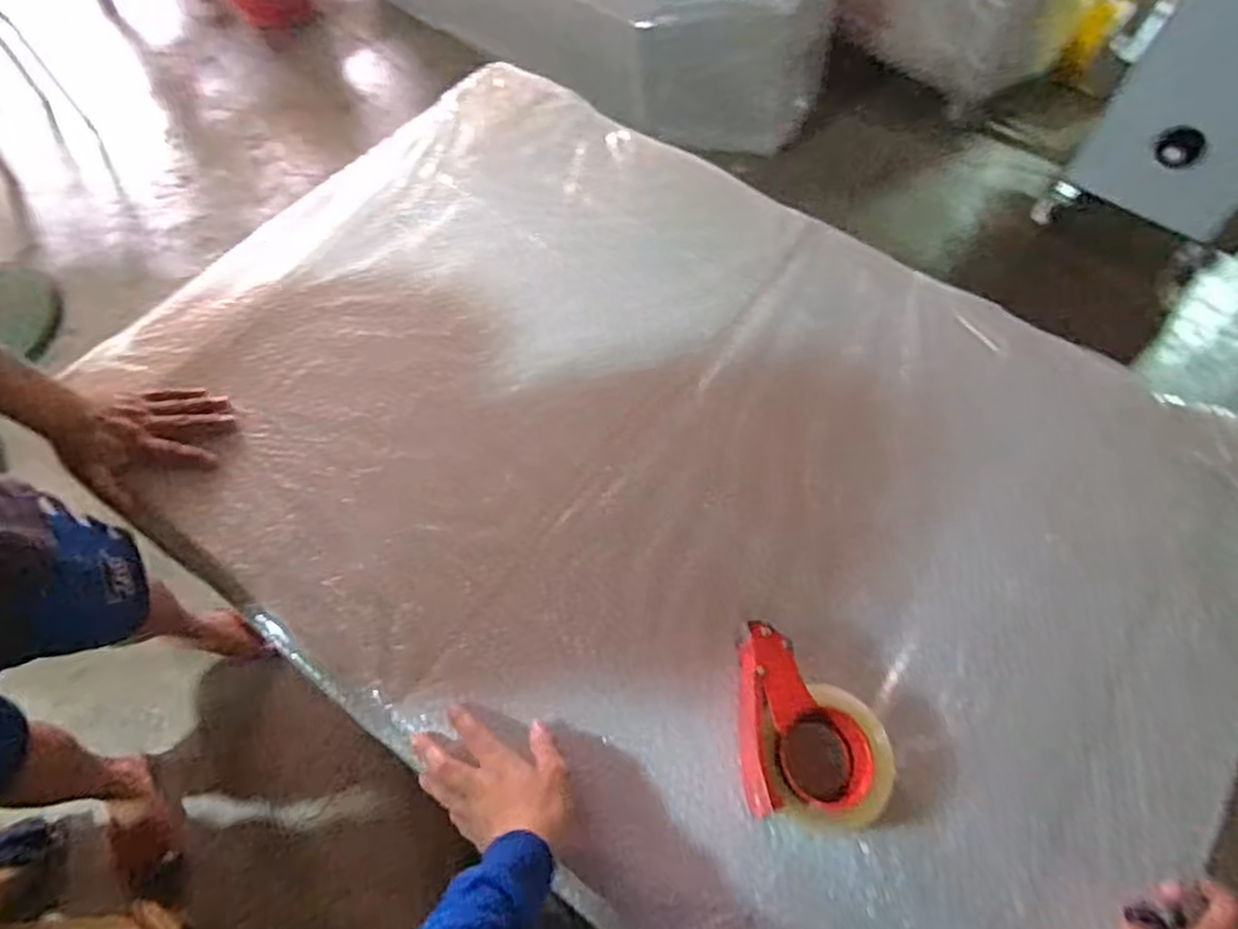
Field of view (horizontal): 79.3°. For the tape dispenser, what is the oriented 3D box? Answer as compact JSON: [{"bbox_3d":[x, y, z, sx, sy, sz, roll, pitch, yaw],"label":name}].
[{"bbox_3d":[0.169,0.228,0.646,0.126,0.062,0.162,3,60,1],"label":"tape dispenser"}]

